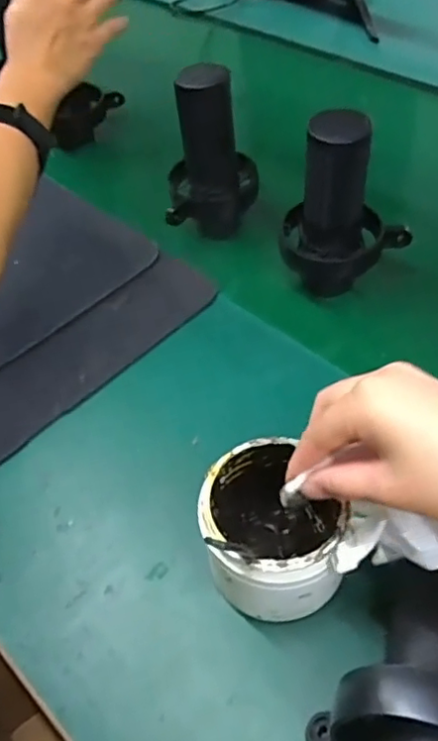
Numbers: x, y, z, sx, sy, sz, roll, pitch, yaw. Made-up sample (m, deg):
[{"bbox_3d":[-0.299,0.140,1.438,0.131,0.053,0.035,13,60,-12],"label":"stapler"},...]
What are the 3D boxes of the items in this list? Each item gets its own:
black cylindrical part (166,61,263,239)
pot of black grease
[{"bbox_3d":[-0.008,-0.213,0.624,0.093,0.172,0.088,-1,52,4],"label":"black cylindrical part"},{"bbox_3d":[0.039,0.109,0.409,0.095,0.090,0.102,-13,52,-6],"label":"pot of black grease"}]

